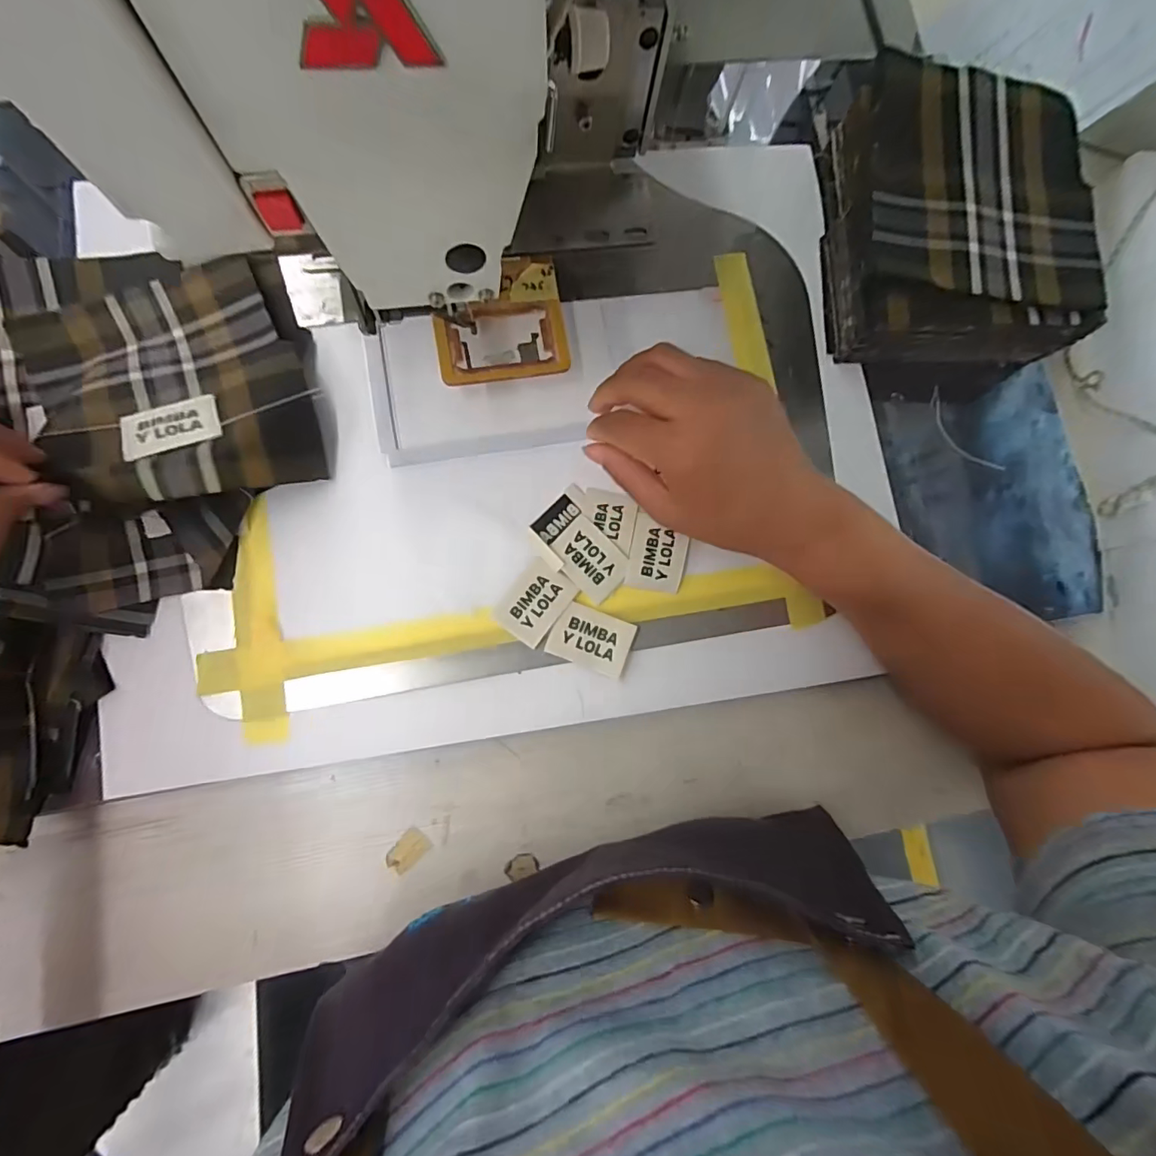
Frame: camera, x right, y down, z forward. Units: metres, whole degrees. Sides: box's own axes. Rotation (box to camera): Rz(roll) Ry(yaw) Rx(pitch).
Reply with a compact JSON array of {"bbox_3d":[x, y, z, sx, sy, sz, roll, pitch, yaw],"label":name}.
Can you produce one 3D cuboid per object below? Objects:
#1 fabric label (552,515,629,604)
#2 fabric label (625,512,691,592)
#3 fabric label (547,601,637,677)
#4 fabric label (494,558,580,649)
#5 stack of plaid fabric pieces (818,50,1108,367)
[{"bbox_3d":[0.008,-0.012,0.318,0.034,0.006,0.047,-44,91,-5],"label":"fabric label"},{"bbox_3d":[0.051,-0.015,0.320,0.036,0.004,0.045,10,87,-1],"label":"fabric label"},{"bbox_3d":[0.009,0.037,0.312,0.048,0.004,0.035,20,84,3],"label":"fabric label"},{"bbox_3d":[-0.025,0.015,0.312,0.033,0.004,0.047,37,80,2],"label":"fabric label"},{"bbox_3d":[0.257,-0.243,0.346,0.157,0.047,0.188,3,81,-5],"label":"stack of plaid fabric pieces"}]

